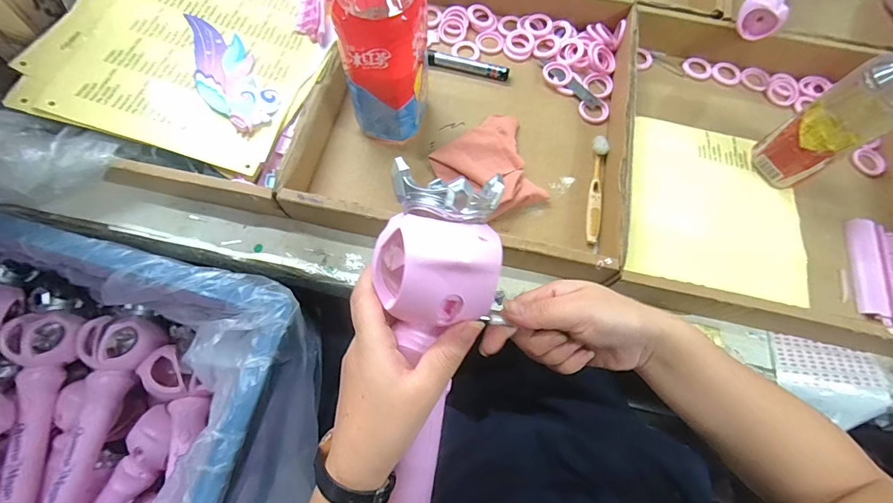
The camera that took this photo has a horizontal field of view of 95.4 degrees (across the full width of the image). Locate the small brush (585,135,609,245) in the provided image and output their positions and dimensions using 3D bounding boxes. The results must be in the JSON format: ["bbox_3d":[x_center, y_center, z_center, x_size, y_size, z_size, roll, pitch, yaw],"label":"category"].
[{"bbox_3d":[0.172,-0.073,0.469,0.017,0.011,0.138,12,71,2],"label":"small brush"}]

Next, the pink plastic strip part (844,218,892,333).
[{"bbox_3d":[0.482,0.026,0.446,0.059,0.016,0.124,12,71,2],"label":"pink plastic strip part"}]

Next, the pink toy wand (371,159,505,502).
[{"bbox_3d":[-0.019,0.113,0.278,0.078,0.043,0.326,7,103,1],"label":"pink toy wand"}]

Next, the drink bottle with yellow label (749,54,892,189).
[{"bbox_3d":[0.406,-0.133,0.411,0.059,0.184,0.069,-33,75,-12],"label":"drink bottle with yellow label"}]

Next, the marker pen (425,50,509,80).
[{"bbox_3d":[0.027,-0.241,0.525,0.108,0.013,0.019,14,71,3],"label":"marker pen"}]

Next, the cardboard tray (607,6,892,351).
[{"bbox_3d":[0.378,-0.108,0.470,0.357,0.057,0.397,12,71,2],"label":"cardboard tray"}]

